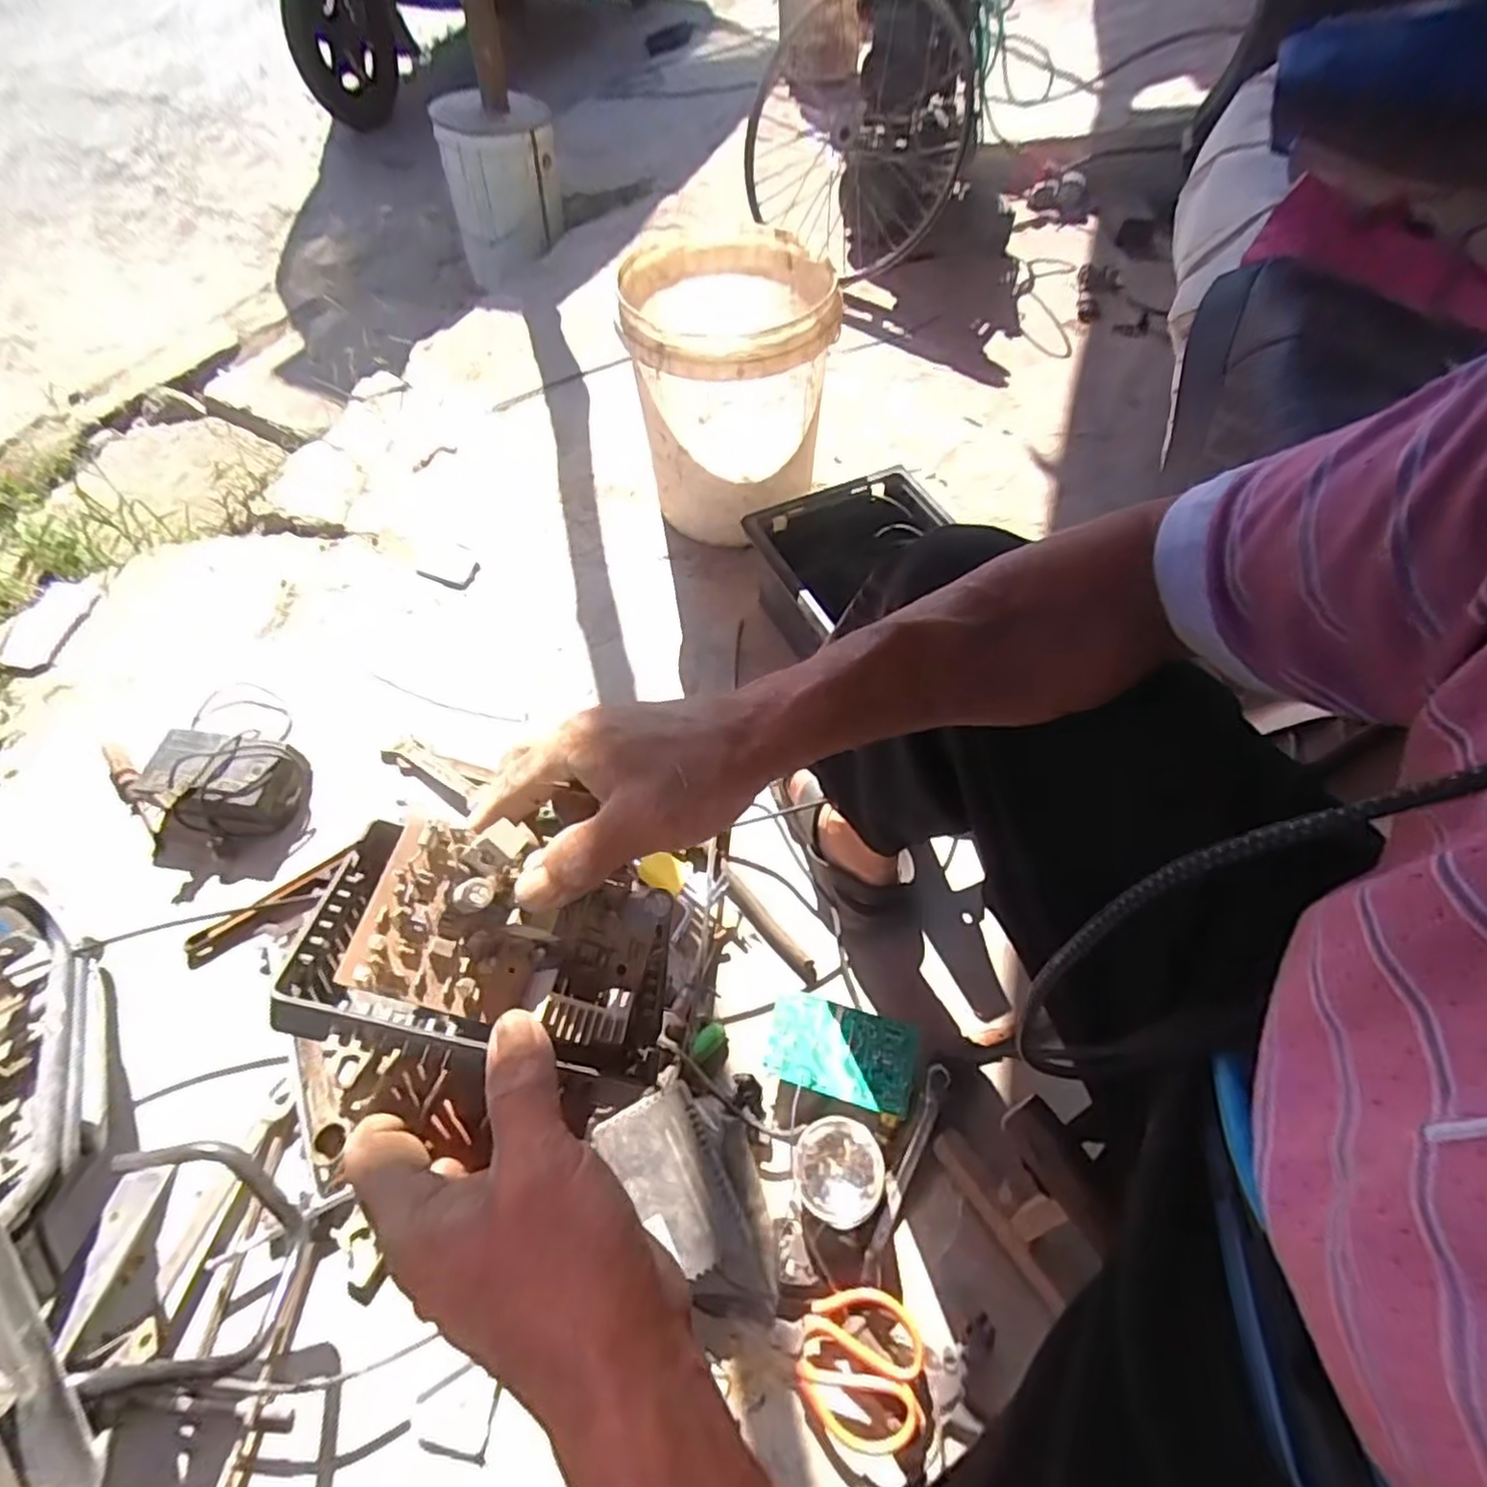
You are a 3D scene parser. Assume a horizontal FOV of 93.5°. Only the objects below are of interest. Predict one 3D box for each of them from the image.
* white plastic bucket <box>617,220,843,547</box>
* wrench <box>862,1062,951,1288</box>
[{"bbox_3d":[-0.022,-0.545,1.060,0.285,0.303,0.324,-3,59,-3],"label":"white plastic bucket"},{"bbox_3d":[0.161,0.409,0.679,0.021,0.015,0.196,24,61,13],"label":"wrench"}]

